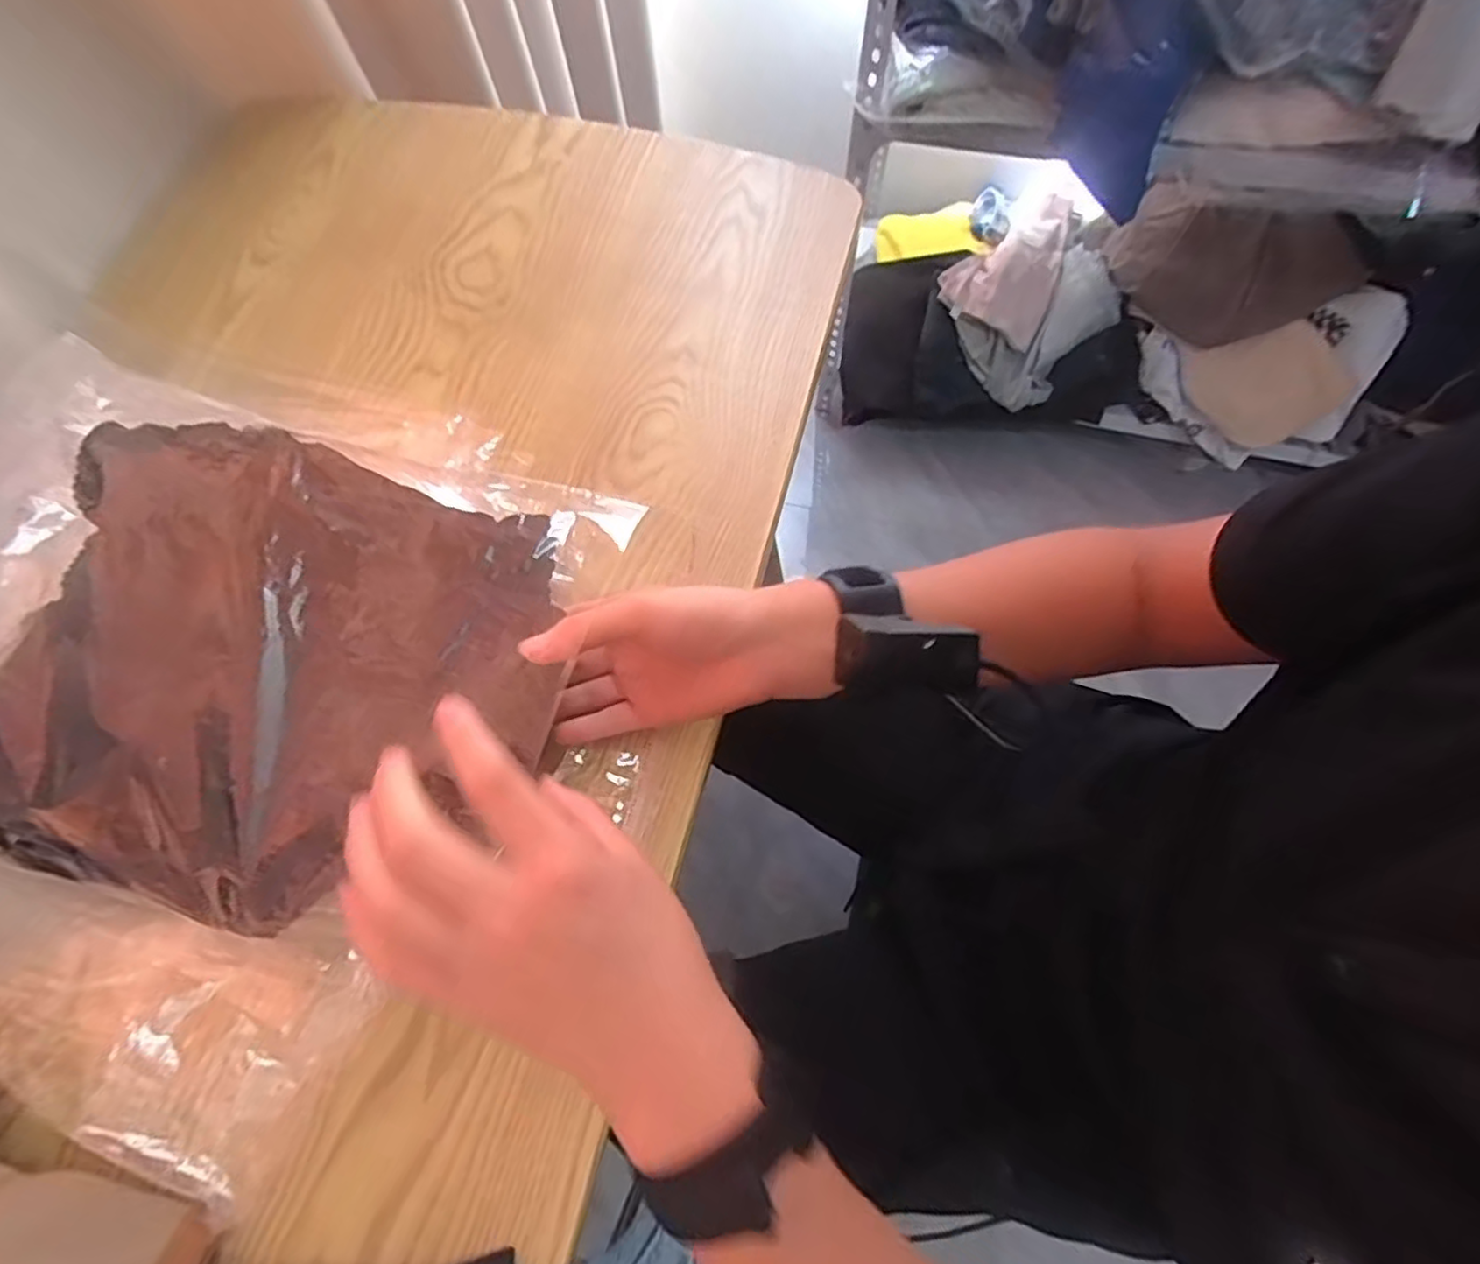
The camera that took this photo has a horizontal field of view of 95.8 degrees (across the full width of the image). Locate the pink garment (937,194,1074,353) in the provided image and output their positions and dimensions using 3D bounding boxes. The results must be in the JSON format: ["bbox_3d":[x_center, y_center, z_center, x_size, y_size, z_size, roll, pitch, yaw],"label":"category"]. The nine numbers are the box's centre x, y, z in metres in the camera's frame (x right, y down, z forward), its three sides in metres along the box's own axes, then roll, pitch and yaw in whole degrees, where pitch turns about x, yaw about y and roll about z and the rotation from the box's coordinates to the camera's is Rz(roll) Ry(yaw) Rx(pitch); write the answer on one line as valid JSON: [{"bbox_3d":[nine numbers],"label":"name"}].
[{"bbox_3d":[0.466,-0.651,1.163,0.181,0.090,0.291,19,71,10],"label":"pink garment"}]

